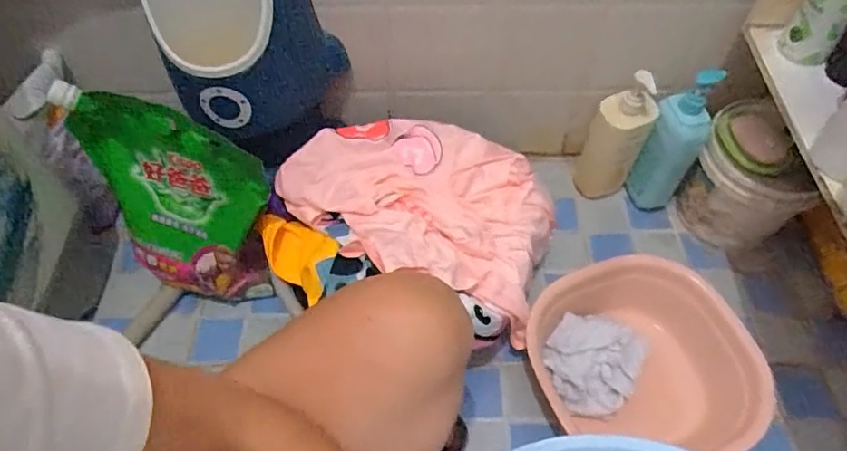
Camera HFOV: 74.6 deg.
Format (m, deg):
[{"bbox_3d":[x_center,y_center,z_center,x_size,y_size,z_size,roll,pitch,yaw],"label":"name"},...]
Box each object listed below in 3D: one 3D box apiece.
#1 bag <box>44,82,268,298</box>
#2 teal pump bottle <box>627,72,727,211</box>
[{"bbox_3d":[-0.330,-0.021,0.736,0.251,0.305,0.096,20,57,15],"label":"bag"},{"bbox_3d":[0.383,-0.130,0.864,0.076,0.252,0.057,10,55,9],"label":"teal pump bottle"}]

